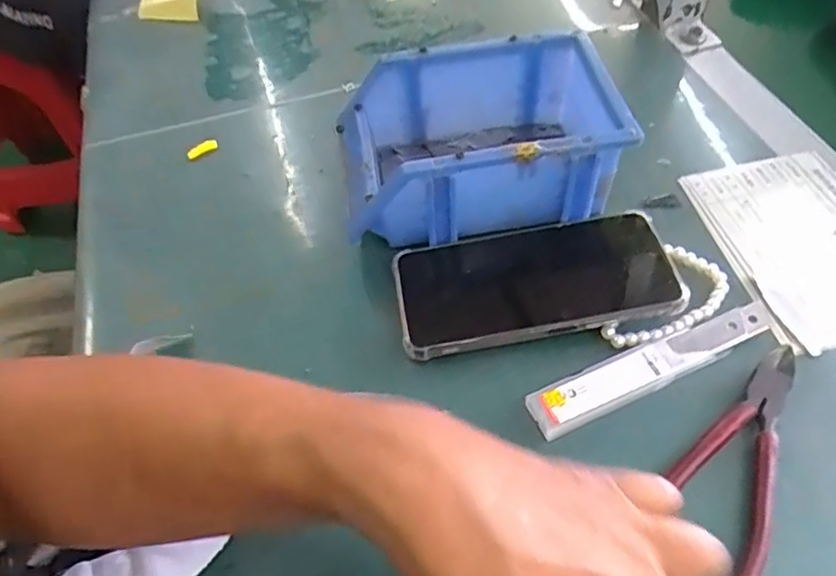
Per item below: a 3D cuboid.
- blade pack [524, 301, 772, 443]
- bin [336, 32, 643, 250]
[{"bbox_3d":[0.134,0.042,0.344,0.152,0.010,0.025,-21,56,-12],"label":"blade pack"},{"bbox_3d":[0.036,-0.096,0.416,0.168,0.086,0.121,-7,54,-2],"label":"bin"}]

